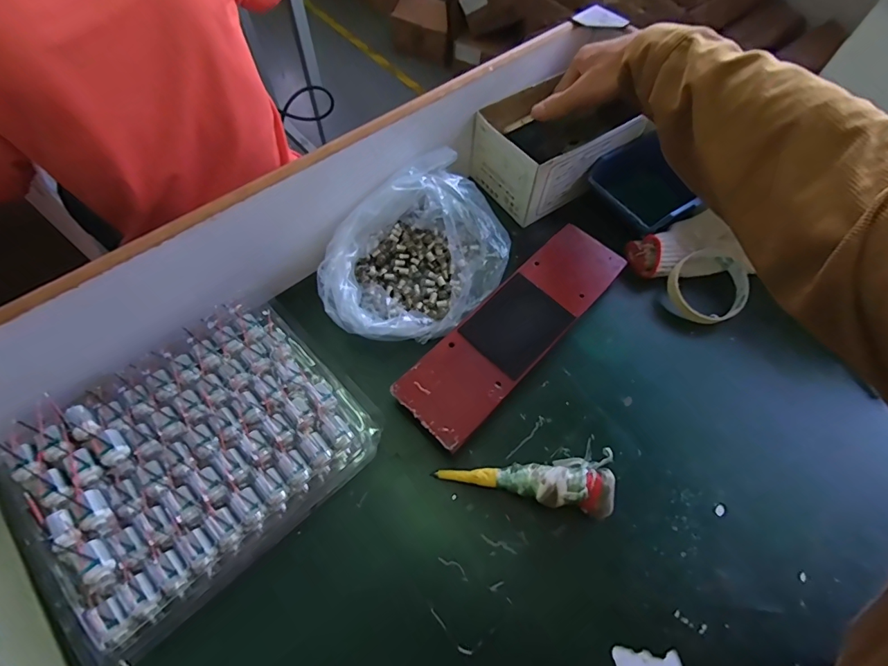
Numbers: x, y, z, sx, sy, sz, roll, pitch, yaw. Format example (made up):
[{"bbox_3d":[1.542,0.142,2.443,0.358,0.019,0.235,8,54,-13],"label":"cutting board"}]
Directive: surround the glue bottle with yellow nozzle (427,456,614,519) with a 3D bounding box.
[{"bbox_3d":[0.072,0.125,0.398,0.147,0.034,0.043,12,62,4],"label":"glue bottle with yellow nozzle"}]

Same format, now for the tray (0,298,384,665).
[{"bbox_3d":[-0.212,0.099,0.387,0.264,0.052,0.206,-38,70,-20],"label":"tray"}]

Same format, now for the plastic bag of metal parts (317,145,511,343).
[{"bbox_3d":[-0.030,-0.083,0.470,0.209,0.087,0.157,-28,66,-16],"label":"plastic bag of metal parts"}]

